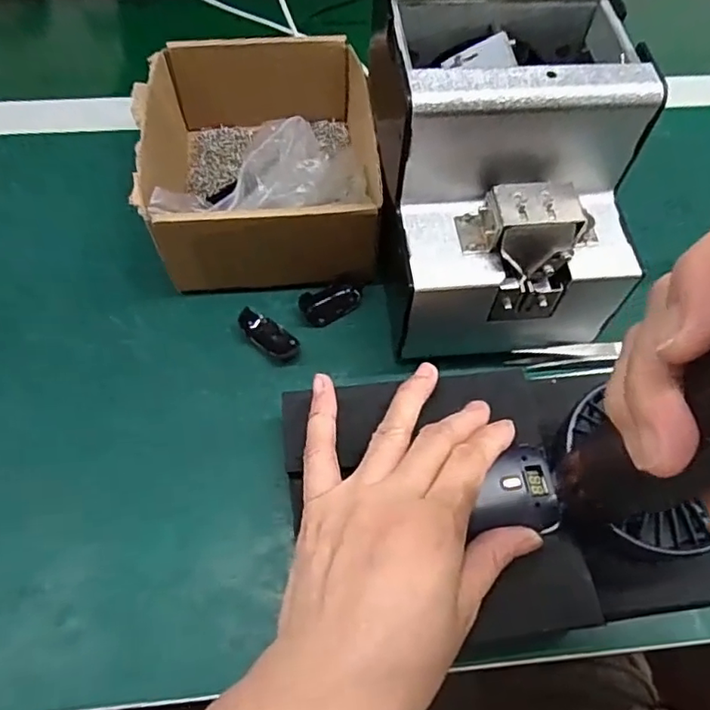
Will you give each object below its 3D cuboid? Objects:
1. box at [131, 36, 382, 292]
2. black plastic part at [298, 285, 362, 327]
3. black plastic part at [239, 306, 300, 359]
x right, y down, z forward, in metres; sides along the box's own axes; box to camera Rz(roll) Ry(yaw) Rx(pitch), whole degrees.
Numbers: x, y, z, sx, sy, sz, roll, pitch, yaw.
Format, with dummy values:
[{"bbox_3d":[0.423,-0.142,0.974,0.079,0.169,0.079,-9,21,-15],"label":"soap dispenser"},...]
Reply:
[{"bbox_3d":[-0.066,-0.134,0.409,0.144,0.069,0.179,-4,59,-5],"label":"box"},{"bbox_3d":[-0.016,-0.035,0.390,0.040,0.014,0.023,-26,63,-17],"label":"black plastic part"},{"bbox_3d":[-0.055,-0.013,0.378,0.040,0.016,0.021,34,63,17],"label":"black plastic part"}]

